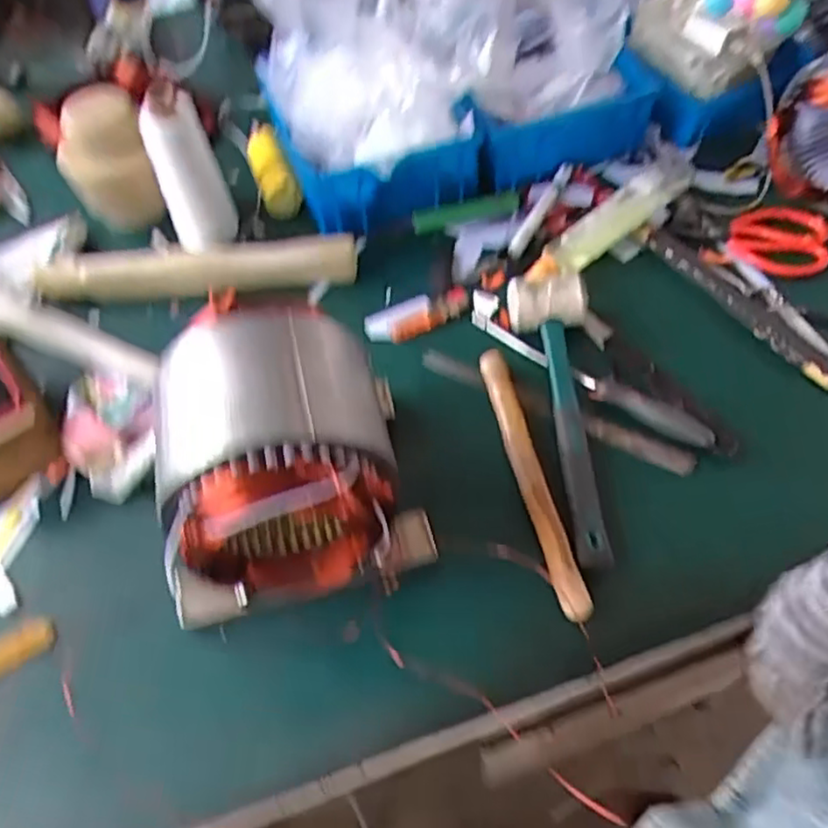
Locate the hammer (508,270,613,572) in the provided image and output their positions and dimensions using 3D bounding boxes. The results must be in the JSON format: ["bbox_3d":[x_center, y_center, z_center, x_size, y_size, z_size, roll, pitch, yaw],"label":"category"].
[{"bbox_3d":[0.128,-0.002,0.614,0.078,0.068,0.280,-2,54,2],"label":"hammer"}]

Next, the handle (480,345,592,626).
[{"bbox_3d":[0.096,0.046,0.583,0.022,0.022,0.249,-11,54,-5],"label":"handle"}]

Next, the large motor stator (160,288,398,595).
[{"bbox_3d":[-0.090,0.027,0.473,0.144,0.140,0.149,-8,54,-3],"label":"large motor stator"}]

